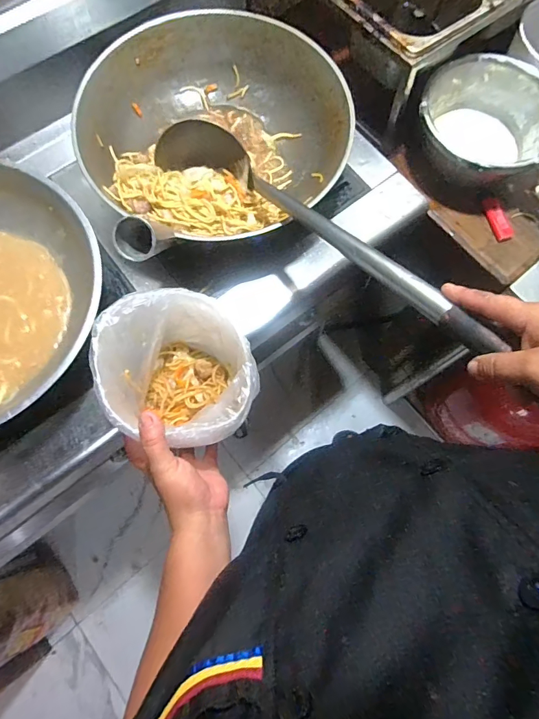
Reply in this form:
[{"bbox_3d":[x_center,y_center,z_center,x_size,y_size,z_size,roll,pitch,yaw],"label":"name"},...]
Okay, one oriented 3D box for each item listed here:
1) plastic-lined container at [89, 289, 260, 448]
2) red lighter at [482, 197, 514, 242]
[{"bbox_3d":[-0.087,0.014,0.422,0.131,0.107,0.158,-33,77,-9],"label":"plastic-lined container"},{"bbox_3d":[0.329,-0.202,0.585,0.024,0.008,0.067,-14,75,-4],"label":"red lighter"}]

